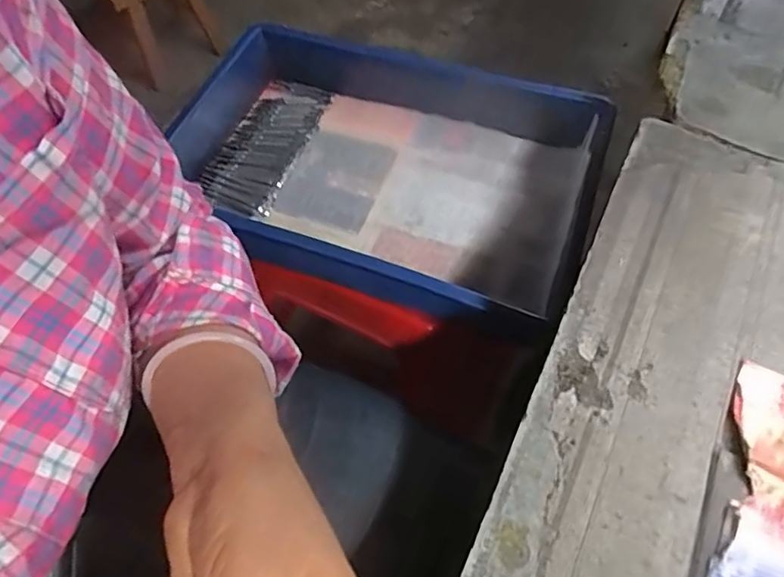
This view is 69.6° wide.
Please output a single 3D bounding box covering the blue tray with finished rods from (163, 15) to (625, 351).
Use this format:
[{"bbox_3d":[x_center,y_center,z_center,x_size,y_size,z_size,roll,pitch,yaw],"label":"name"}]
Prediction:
[{"bbox_3d":[-0.031,-0.132,0.611,0.452,0.080,0.278,18,60,10],"label":"blue tray with finished rods"}]

